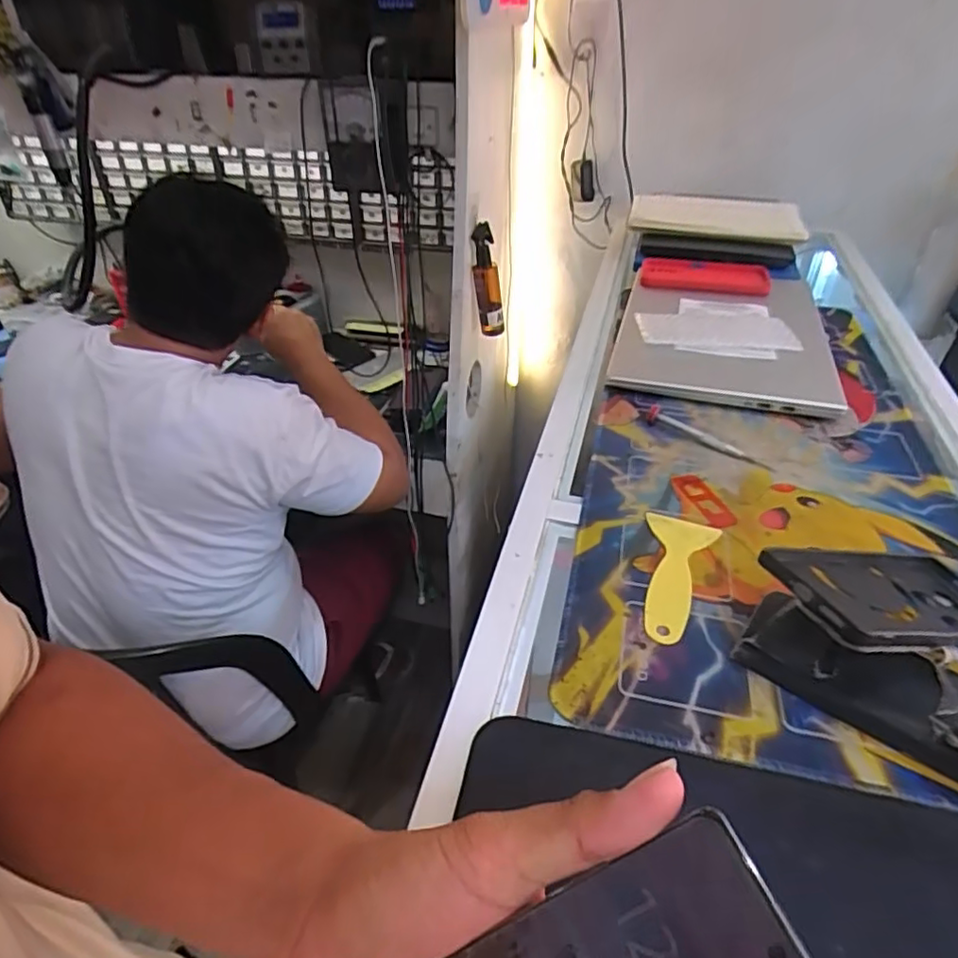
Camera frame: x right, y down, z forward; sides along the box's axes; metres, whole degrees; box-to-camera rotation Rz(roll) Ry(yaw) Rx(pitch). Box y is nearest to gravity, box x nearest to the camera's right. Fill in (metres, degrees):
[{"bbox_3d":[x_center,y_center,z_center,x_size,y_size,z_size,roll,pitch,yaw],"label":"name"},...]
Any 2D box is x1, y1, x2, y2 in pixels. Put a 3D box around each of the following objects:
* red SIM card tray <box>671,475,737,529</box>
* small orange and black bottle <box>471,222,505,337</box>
[{"bbox_3d":[0.185,0.017,0.512,0.026,0.006,0.071,-8,38,-10],"label":"red SIM card tray"},{"bbox_3d":[0.015,-0.305,0.969,0.049,0.168,0.033,-1,37,-2],"label":"small orange and black bottle"}]

